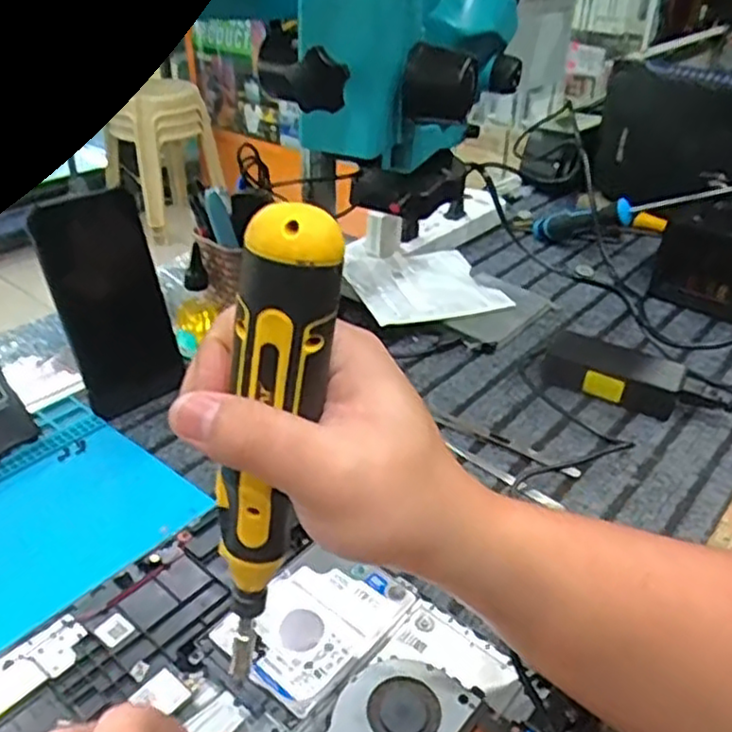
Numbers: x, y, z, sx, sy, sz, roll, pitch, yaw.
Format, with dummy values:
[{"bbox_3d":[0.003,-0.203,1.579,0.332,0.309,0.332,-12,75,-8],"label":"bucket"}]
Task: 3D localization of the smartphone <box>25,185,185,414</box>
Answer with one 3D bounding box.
[{"bbox_3d":[-0.189,-0.047,0.530,0.077,0.157,0.009,-23,21,-27],"label":"smartphone"}]

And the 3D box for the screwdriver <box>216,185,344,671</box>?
[{"bbox_3d":[-0.039,0.037,0.278,0.028,0.199,0.028,10,25,-5],"label":"screwdriver"}]

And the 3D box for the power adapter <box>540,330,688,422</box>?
[{"bbox_3d":[0.202,0.005,0.581,0.105,0.034,0.049,17,37,21],"label":"power adapter"}]

